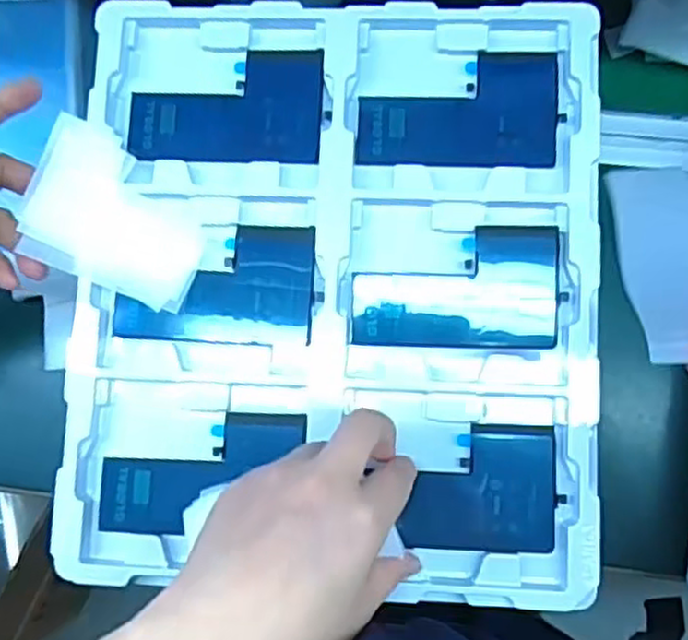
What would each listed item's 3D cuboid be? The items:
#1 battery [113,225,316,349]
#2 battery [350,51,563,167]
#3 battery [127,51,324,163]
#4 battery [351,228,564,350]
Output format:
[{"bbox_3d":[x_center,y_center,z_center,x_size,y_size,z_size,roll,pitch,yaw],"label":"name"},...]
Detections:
[{"bbox_3d":[-0.069,-0.020,0.402,0.105,0.005,0.065,3,82,4],"label":"battery"},{"bbox_3d":[0.063,-0.116,0.406,0.109,0.004,0.064,1,81,3],"label":"battery"},{"bbox_3d":[-0.066,-0.120,0.413,0.106,0.005,0.064,1,81,3],"label":"battery"},{"bbox_3d":[0.060,-0.018,0.393,0.107,0.006,0.063,1,81,3],"label":"battery"}]

